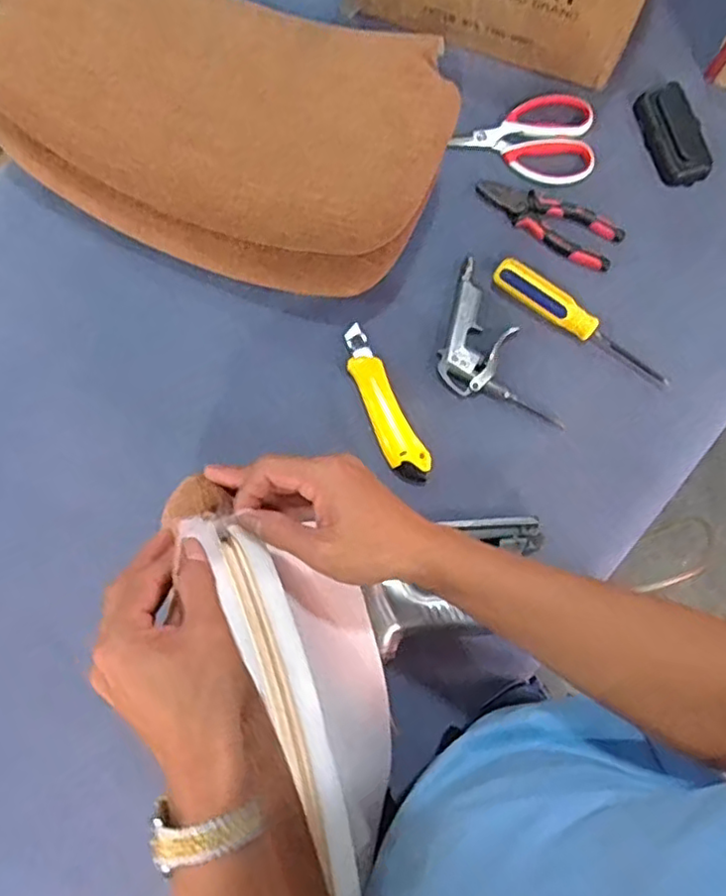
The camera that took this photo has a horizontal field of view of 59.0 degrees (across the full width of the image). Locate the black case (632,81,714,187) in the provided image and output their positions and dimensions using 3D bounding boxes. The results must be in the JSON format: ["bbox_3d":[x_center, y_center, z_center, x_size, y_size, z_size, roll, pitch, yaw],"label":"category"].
[{"bbox_3d":[0.324,-0.328,0.673,0.052,0.021,0.107,-15,79,-2],"label":"black case"}]

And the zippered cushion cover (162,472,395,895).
[{"bbox_3d":[-0.030,0.158,0.441,0.089,0.124,0.308,-25,81,-6],"label":"zippered cushion cover"}]

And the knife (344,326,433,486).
[{"bbox_3d":[0.019,-0.042,0.633,0.037,0.016,0.167,-26,80,-4],"label":"knife"}]

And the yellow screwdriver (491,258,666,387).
[{"bbox_3d":[0.217,-0.124,0.634,0.197,0.021,0.031,36,82,7],"label":"yellow screwdriver"}]

